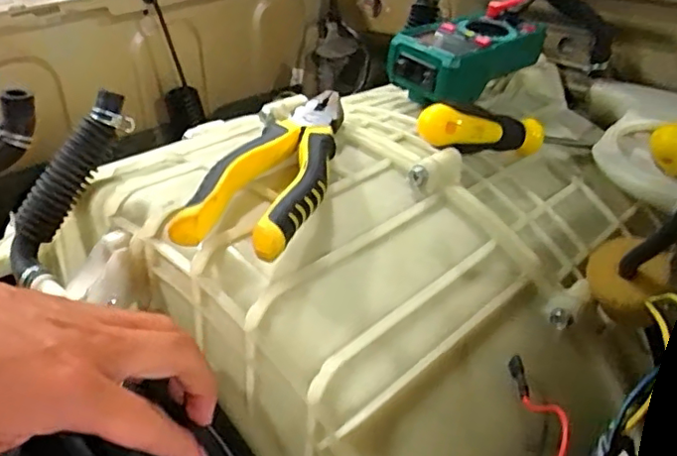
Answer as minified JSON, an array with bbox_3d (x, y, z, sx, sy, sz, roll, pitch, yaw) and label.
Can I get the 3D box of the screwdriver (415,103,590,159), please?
[{"bbox_3d":[0.125,-0.066,0.424,0.159,0.028,0.025,1,27,-35],"label":"screwdriver"}]

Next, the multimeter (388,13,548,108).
[{"bbox_3d":[0.107,-0.138,0.485,0.130,0.046,0.068,-23,38,-30],"label":"multimeter"}]

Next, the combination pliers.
[{"bbox_3d":[-0.029,-0.044,0.341,0.057,0.016,0.183,6,33,11],"label":"combination pliers"}]

